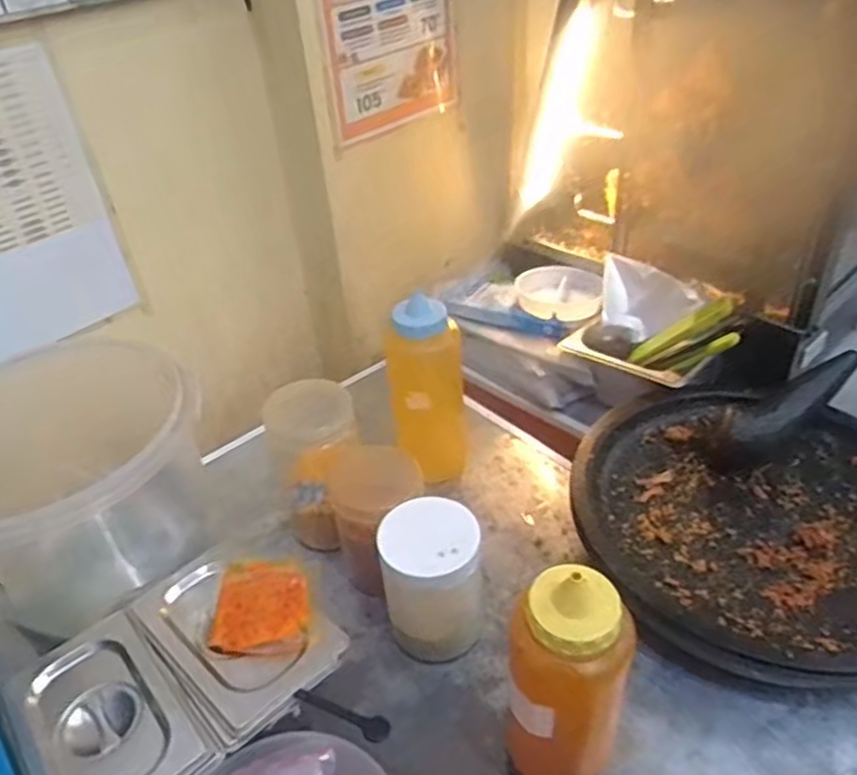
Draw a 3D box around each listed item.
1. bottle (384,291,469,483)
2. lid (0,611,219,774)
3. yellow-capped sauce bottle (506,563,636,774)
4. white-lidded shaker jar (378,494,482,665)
[{"bbox_3d":[0.001,0.008,0.816,0.083,0.229,0.069,-5,38,0],"label":"bottle"},{"bbox_3d":[-0.255,0.249,0.552,0.111,0.019,0.176,-31,45,-30],"label":"lid"},{"bbox_3d":[0.098,0.227,0.522,0.076,0.228,0.064,15,42,23],"label":"yellow-capped sauce bottle"},{"bbox_3d":[0.004,0.180,0.662,0.084,0.138,0.079,-3,38,2],"label":"white-lidded shaker jar"}]

